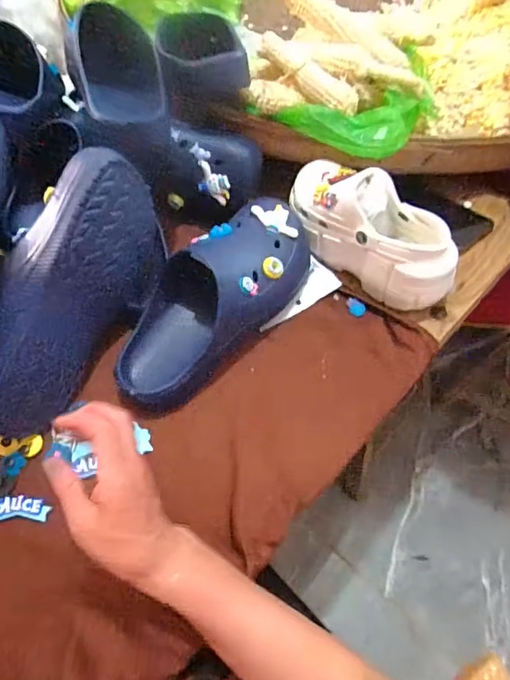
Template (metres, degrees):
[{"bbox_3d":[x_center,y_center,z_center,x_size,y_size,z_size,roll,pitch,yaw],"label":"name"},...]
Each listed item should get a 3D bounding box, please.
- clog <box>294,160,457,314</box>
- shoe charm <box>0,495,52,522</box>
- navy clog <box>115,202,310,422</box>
[{"bbox_3d":[0.128,-0.134,0.552,0.080,0.101,0.239,-34,61,-18],"label":"clog"},{"bbox_3d":[-0.229,0.164,0.451,0.063,0.005,0.023,-1,57,2],"label":"shoe charm"},{"bbox_3d":[-0.047,-0.050,0.522,0.111,0.100,0.288,36,65,23],"label":"navy clog"}]

